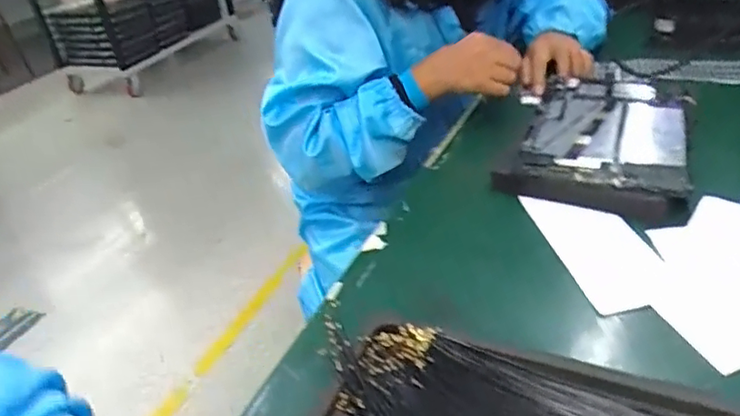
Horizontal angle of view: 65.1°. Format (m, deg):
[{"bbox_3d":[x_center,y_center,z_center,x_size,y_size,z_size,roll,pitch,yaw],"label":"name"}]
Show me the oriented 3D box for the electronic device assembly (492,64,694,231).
[{"bbox_3d":[0.241,-0.083,0.609,0.165,0.033,0.269,7,35,24],"label":"electronic device assembly"}]

